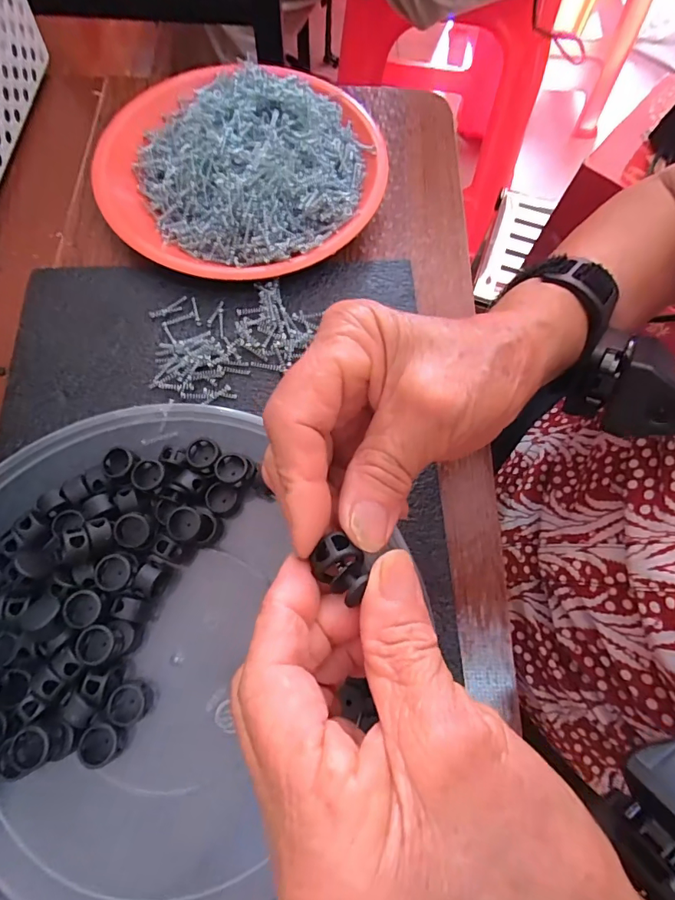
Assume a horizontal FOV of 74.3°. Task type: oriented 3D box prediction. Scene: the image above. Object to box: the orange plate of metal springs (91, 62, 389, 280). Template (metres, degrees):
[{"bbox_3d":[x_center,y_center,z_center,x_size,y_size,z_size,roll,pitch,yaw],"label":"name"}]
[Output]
[{"bbox_3d":[-0.063,-0.195,0.303,0.190,0.045,0.177,1,70,-2],"label":"orange plate of metal springs"}]

